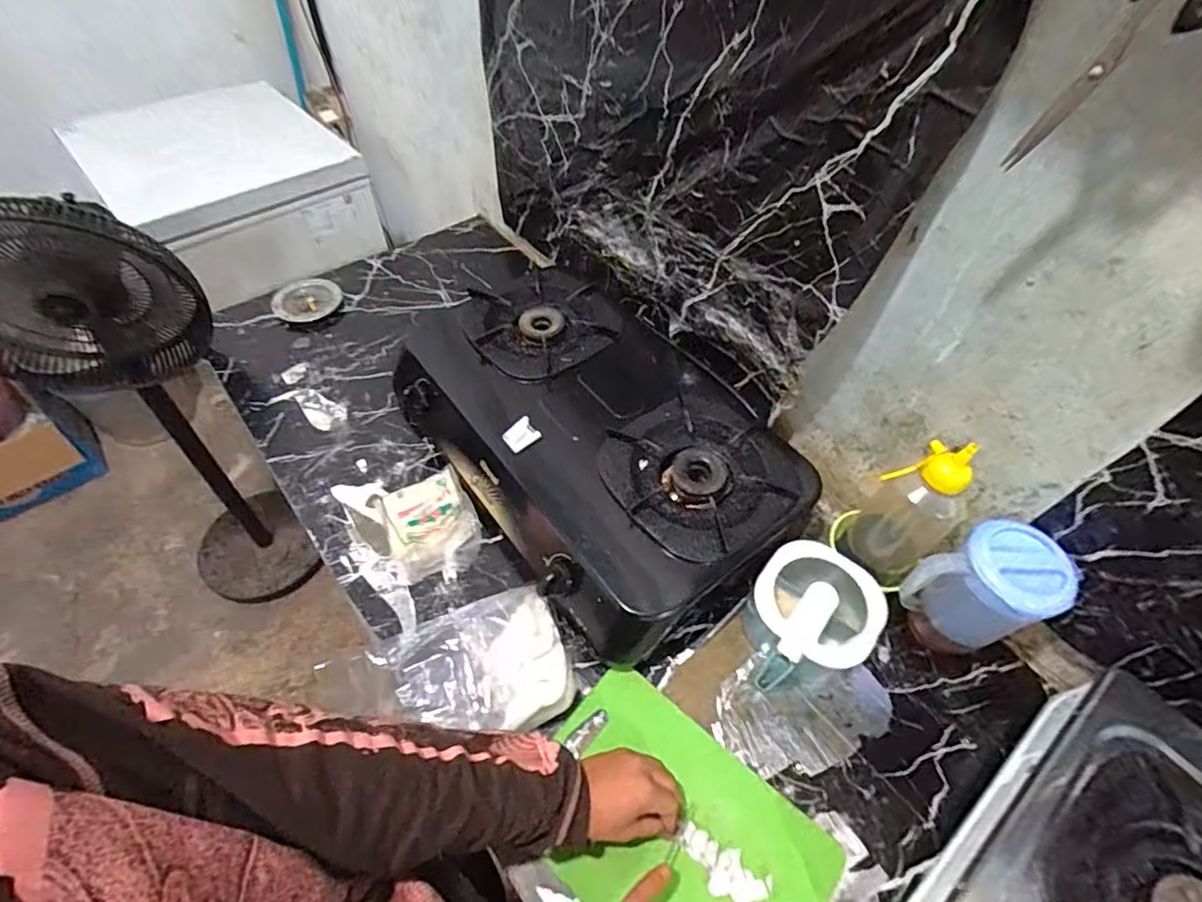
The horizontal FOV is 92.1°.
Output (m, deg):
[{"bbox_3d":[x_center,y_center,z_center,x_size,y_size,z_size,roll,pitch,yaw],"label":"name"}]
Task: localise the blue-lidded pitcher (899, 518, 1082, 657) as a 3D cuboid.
[{"bbox_3d":[0.421,0.175,0.669,0.123,0.192,0.097,-17,56,-15],"label":"blue-lidded pitcher"}]

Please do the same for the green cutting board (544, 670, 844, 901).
[{"bbox_3d":[0.072,0.391,0.593,0.297,0.018,0.202,35,59,21],"label":"green cutting board"}]

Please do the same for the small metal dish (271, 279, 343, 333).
[{"bbox_3d":[-0.565,-0.288,1.118,0.121,0.016,0.149,6,53,1],"label":"small metal dish"}]

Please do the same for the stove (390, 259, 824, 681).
[{"bbox_3d":[-0.023,-0.058,0.869,0.413,0.139,0.652,-33,62,-25],"label":"stove"}]

